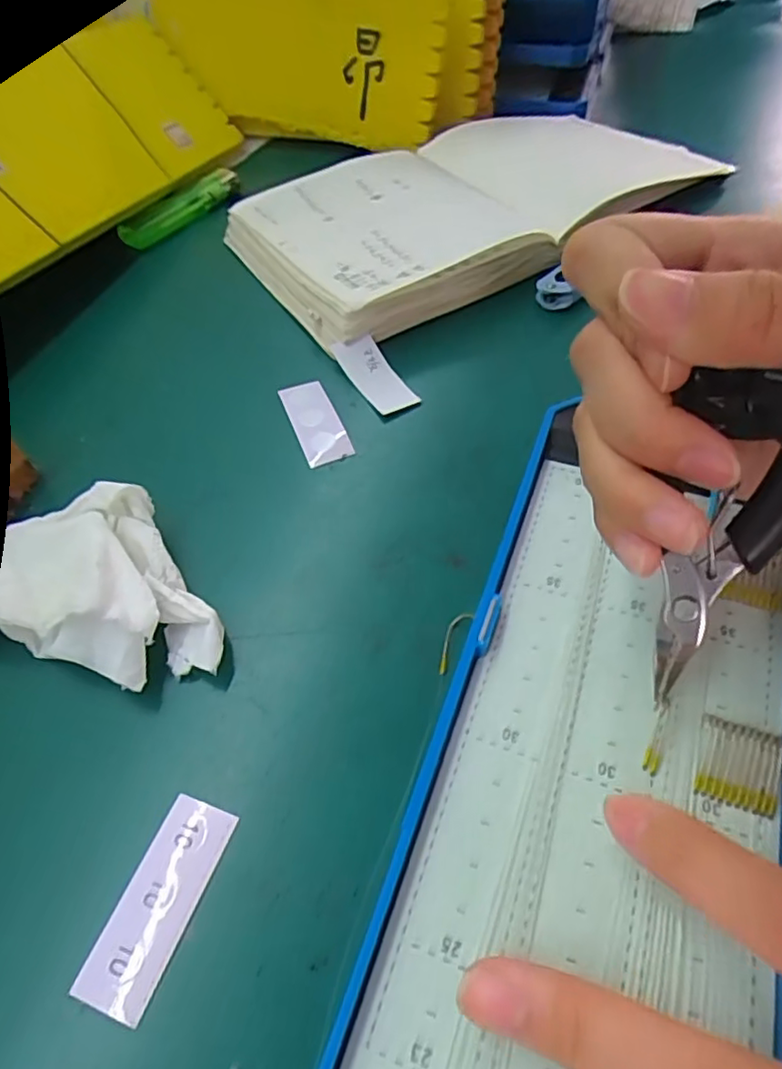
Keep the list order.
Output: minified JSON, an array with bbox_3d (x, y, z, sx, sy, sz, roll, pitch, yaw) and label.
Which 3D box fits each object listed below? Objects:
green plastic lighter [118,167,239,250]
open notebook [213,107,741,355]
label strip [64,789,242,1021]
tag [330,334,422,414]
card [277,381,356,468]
[{"bbox_3d":[-0.116,-0.183,0.343,0.016,0.016,0.078,31,61,24],"label":"green plastic lighter"},{"bbox_3d":[0.044,-0.177,0.325,0.239,0.030,0.129,-26,58,-17],"label":"open notebook"},{"bbox_3d":[-0.056,0.089,0.149,0.018,0.004,0.045,15,55,15],"label":"label strip"},{"bbox_3d":[-0.007,-0.068,0.257,0.018,0.009,0.044,-26,58,-16],"label":"tag"},{"bbox_3d":[-0.031,-0.046,0.245,0.018,0.004,0.046,-19,56,-12],"label":"card"}]

